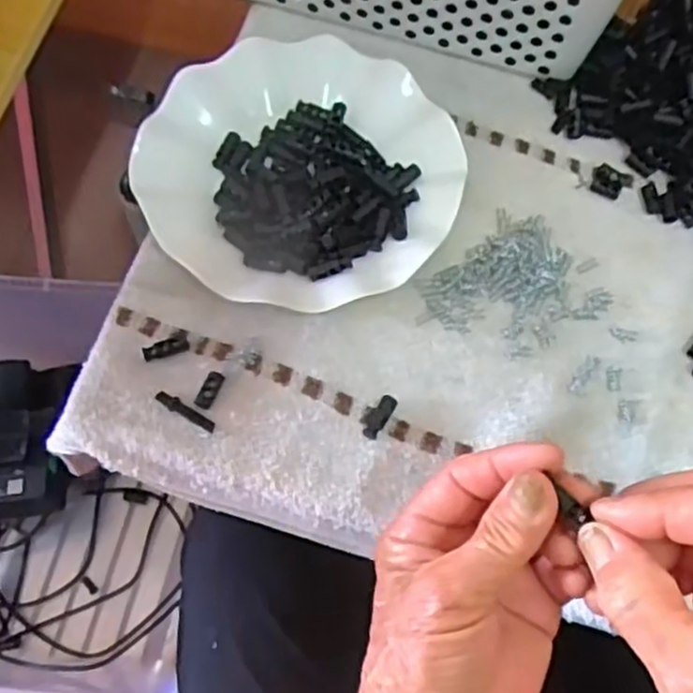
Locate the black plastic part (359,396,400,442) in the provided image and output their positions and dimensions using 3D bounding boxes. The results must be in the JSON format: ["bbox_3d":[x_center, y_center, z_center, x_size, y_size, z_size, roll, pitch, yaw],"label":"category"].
[{"bbox_3d":[0.016,0.037,0.390,0.013,0.006,0.026,32,70,10],"label":"black plastic part"}]

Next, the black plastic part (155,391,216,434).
[{"bbox_3d":[-0.085,0.034,0.386,0.036,0.004,0.007,30,69,9],"label":"black plastic part"}]

